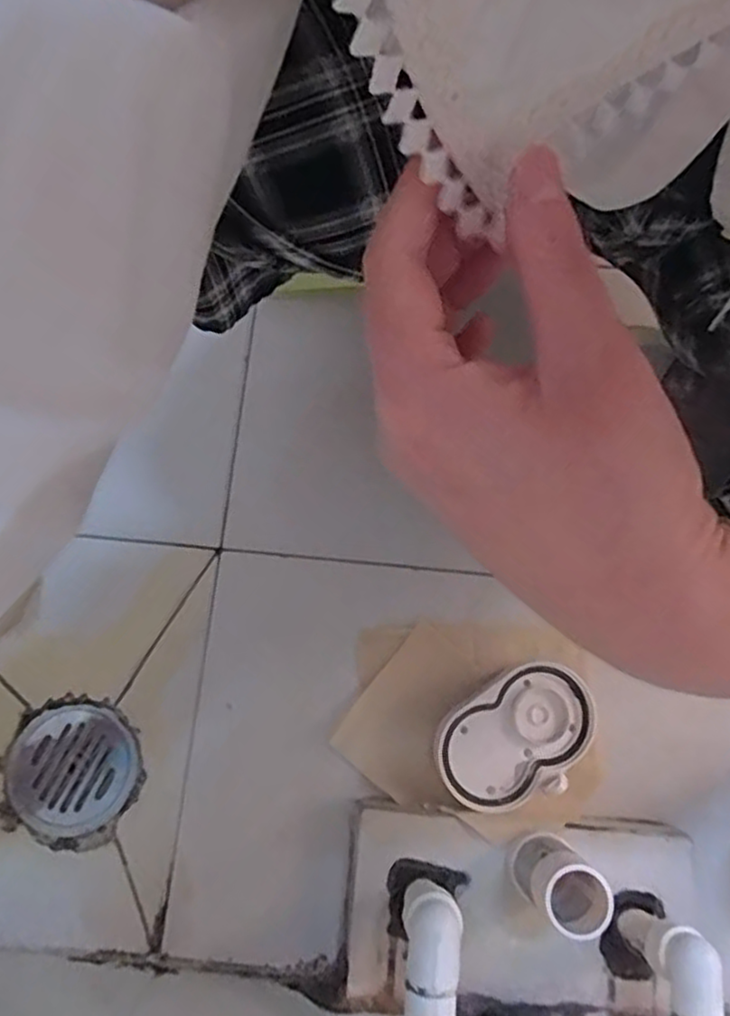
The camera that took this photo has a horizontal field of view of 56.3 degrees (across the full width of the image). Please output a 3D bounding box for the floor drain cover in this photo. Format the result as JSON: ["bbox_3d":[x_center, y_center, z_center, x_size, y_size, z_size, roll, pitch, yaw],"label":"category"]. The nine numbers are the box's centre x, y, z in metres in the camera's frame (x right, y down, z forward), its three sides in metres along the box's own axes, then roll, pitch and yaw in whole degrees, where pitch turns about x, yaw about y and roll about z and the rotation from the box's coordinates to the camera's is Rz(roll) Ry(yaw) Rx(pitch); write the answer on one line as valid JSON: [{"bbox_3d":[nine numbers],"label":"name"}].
[{"bbox_3d":[-0.224,0.199,0.522,0.091,0.010,0.092,36,78,8],"label":"floor drain cover"}]

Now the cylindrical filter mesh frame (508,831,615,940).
[{"bbox_3d":[0.123,0.238,0.437,0.042,0.089,0.039,25,77,5],"label":"cylindrical filter mesh frame"}]

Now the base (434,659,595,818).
[{"bbox_3d":[0.114,0.173,0.520,0.127,0.033,0.084,-32,78,-8],"label":"base"}]

